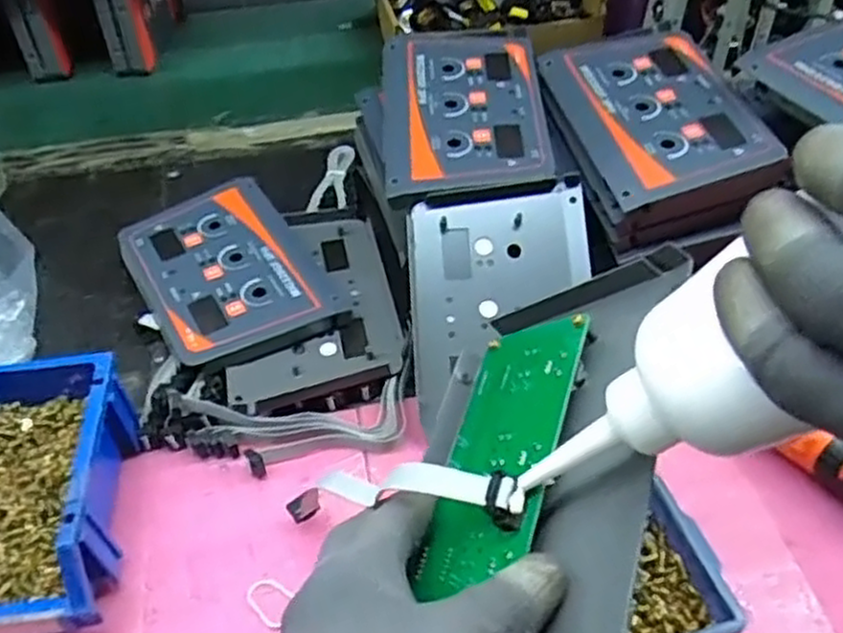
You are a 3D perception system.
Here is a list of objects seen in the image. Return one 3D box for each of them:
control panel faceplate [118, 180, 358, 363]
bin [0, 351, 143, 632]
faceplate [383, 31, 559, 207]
[{"bbox_3d":[-0.155,-0.037,0.611,0.130,0.014,0.190,-27,53,-19],"label":"control panel faceplate"},{"bbox_3d":[-0.238,0.110,0.470,0.099,0.075,0.165,-7,49,-3],"label":"bin"},{"bbox_3d":[0.034,-0.168,0.618,0.129,0.027,0.190,-4,48,-1],"label":"faceplate"}]

